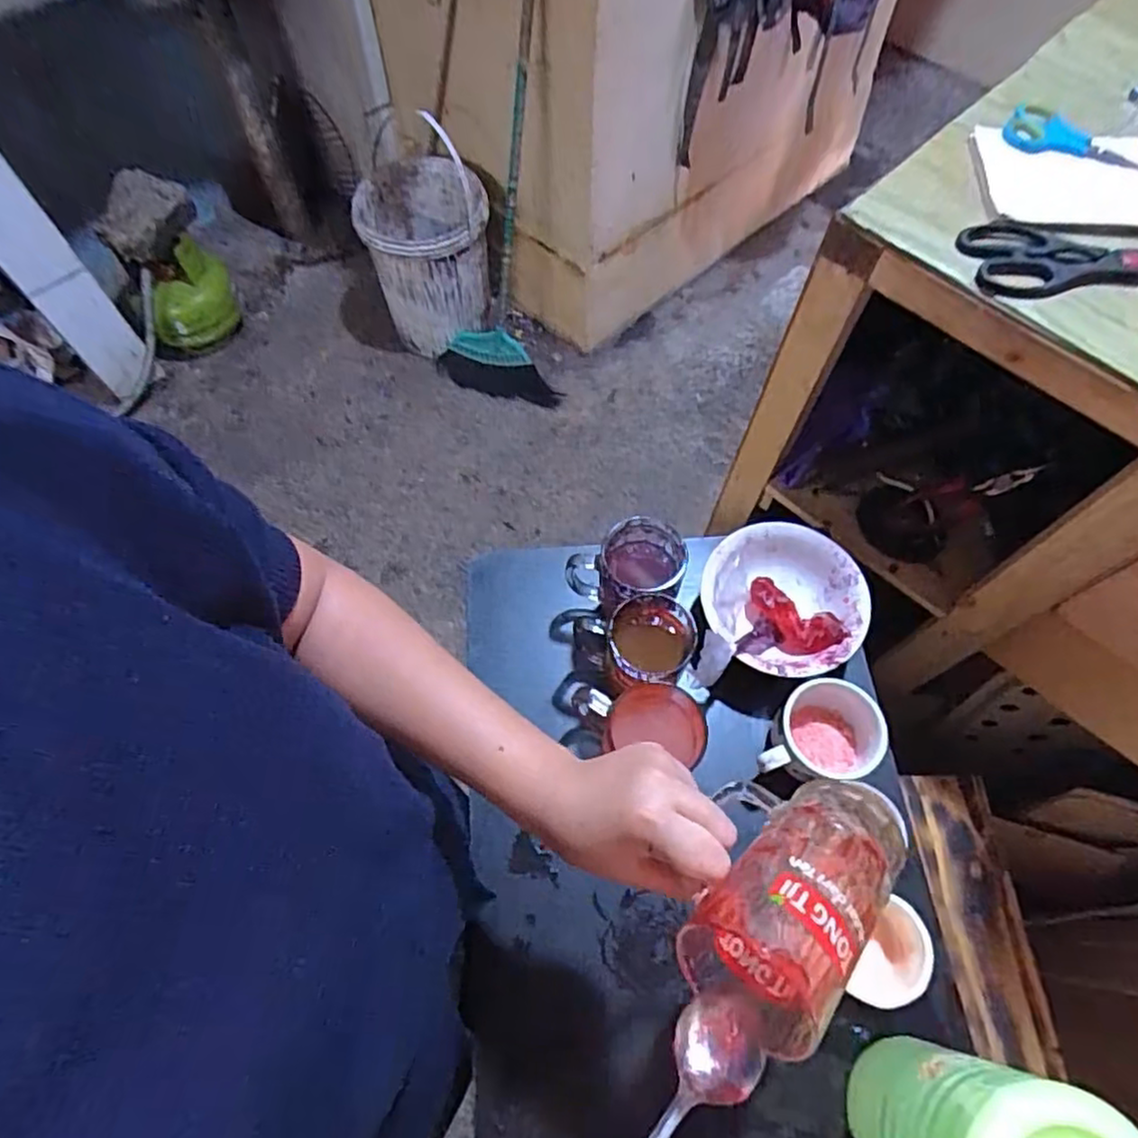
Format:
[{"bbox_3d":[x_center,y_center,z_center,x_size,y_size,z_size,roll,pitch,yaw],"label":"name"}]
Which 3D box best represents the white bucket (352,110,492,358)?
[{"bbox_3d":[-0.326,-0.742,1.593,0.277,0.340,0.310,-11,63,-4],"label":"white bucket"}]

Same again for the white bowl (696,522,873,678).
[{"bbox_3d":[0.212,0.033,0.674,0.149,0.051,0.150,0,63,0],"label":"white bowl"}]

